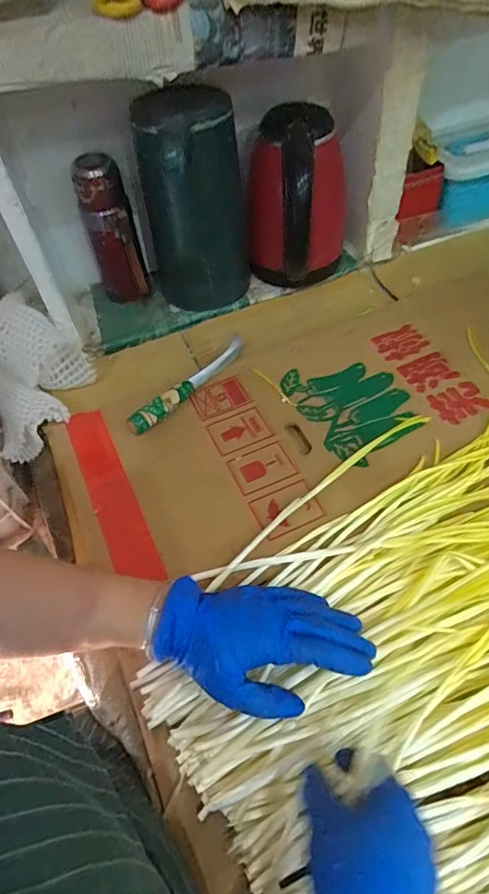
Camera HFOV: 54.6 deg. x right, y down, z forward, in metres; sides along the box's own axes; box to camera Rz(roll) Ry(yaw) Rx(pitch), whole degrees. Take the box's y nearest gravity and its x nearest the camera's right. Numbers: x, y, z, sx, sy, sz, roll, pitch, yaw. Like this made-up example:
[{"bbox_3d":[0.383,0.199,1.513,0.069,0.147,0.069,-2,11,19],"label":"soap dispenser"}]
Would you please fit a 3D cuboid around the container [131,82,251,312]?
[{"bbox_3d":[-0.068,-0.324,0.652,0.137,0.263,0.120,-7,52,-1],"label":"container"}]

